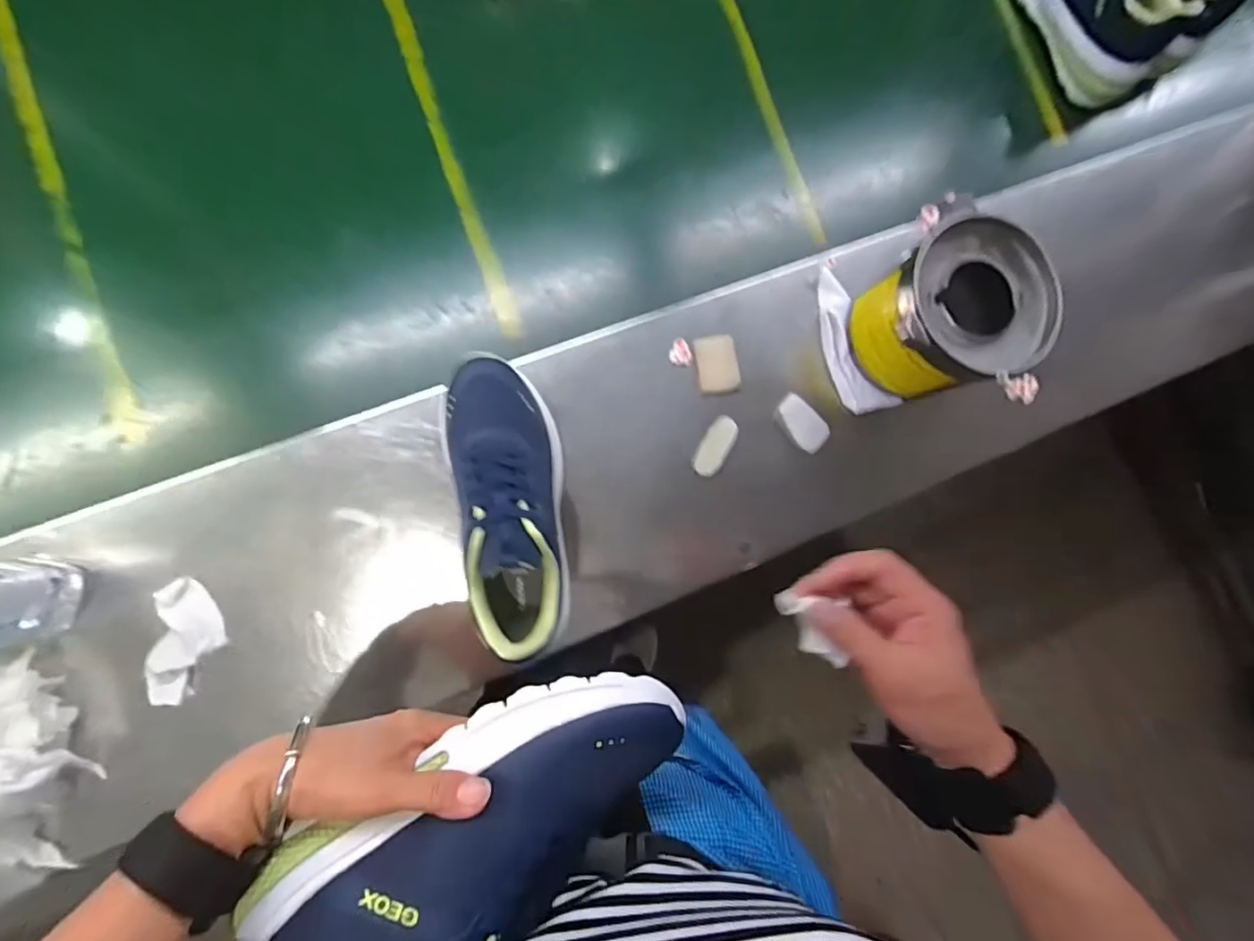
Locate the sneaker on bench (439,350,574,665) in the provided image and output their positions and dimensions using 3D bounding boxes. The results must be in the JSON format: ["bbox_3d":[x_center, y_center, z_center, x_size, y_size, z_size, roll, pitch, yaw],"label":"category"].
[{"bbox_3d":[-0.093,0.025,0.446,0.088,0.114,0.246,-11,88,-9],"label":"sneaker on bench"}]

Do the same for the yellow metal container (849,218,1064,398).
[{"bbox_3d":[0.302,-0.146,0.510,0.140,0.110,0.129,0,87,-8],"label":"yellow metal container"}]

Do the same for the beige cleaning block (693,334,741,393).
[{"bbox_3d":[0.091,-0.109,0.534,0.040,0.011,0.058,-6,88,-8],"label":"beige cleaning block"}]

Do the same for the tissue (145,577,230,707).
[{"bbox_3d":[-0.371,0.145,0.457,0.053,0.030,0.101,6,86,-8],"label":"tissue"}]

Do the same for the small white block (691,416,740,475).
[{"bbox_3d":[0.088,-0.024,0.531,0.028,0.009,0.062,31,83,-5],"label":"small white block"}]

